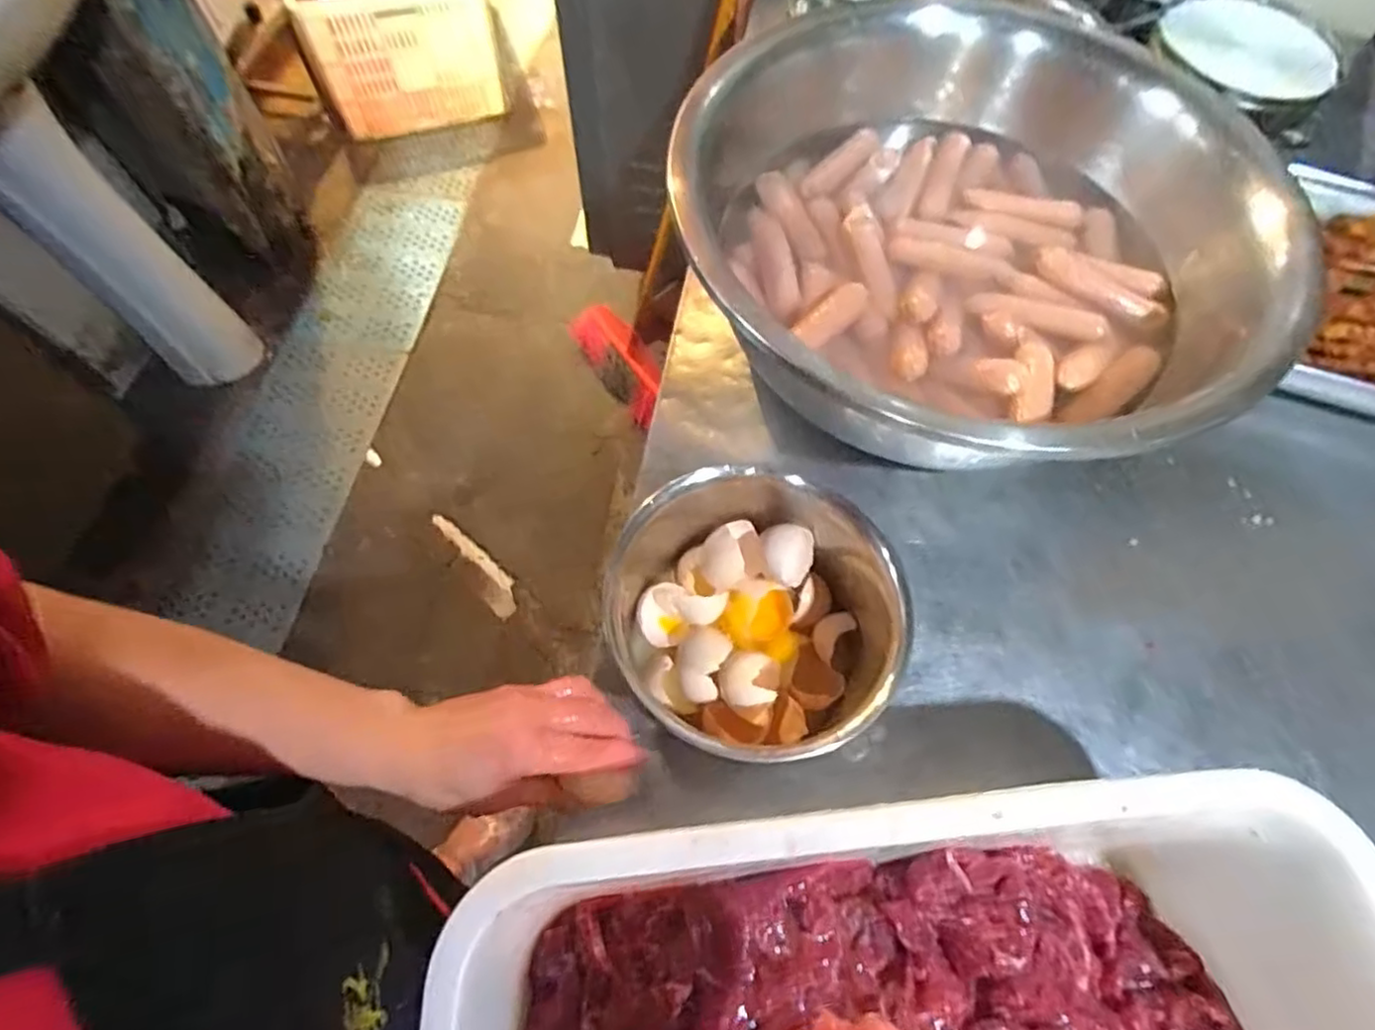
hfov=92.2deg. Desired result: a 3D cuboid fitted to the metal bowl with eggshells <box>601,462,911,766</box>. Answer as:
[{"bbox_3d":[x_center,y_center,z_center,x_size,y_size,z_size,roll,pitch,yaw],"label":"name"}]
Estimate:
[{"bbox_3d":[0.043,0.070,0.441,0.198,0.118,0.160,19,65,7],"label":"metal bowl with eggshells"}]

